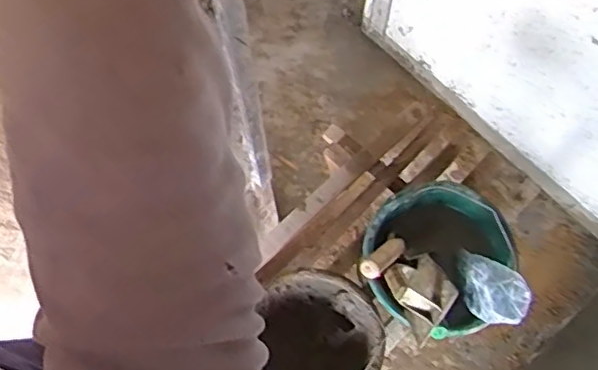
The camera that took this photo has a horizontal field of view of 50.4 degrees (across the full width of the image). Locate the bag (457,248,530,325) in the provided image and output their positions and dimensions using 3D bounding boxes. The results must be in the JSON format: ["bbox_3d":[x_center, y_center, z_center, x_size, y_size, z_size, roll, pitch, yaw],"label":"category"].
[{"bbox_3d":[0.327,0.181,1.081,0.069,0.175,0.092,-24,104,-6],"label":"bag"}]

